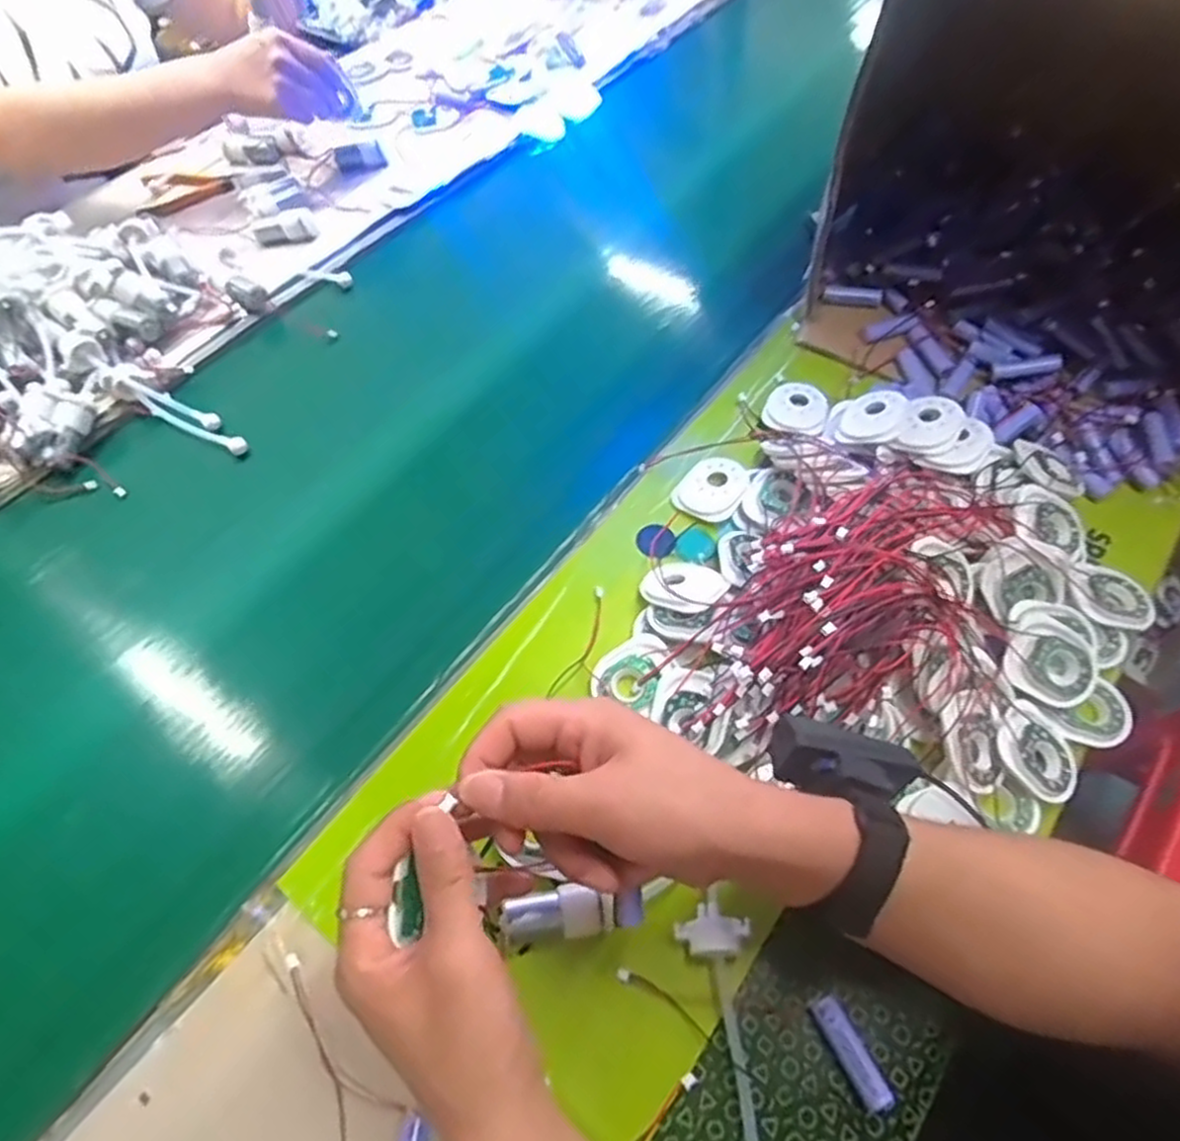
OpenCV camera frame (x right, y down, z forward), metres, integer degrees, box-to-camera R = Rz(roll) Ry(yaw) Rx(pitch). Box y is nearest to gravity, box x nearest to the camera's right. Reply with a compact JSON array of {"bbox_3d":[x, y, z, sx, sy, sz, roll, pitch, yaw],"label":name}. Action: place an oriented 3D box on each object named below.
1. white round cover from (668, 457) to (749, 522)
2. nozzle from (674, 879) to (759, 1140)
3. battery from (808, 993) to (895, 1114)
[{"bbox_3d":[0.091,-0.061,0.550,0.049,0.014,0.055,23,62,17],"label":"white round cover"},{"bbox_3d":[0.065,0.239,0.358,0.036,0.020,0.150,-2,58,3],"label":"nozzle"},{"bbox_3d":[0.130,0.240,0.364,0.015,0.014,0.051,-27,60,-13],"label":"battery"}]

